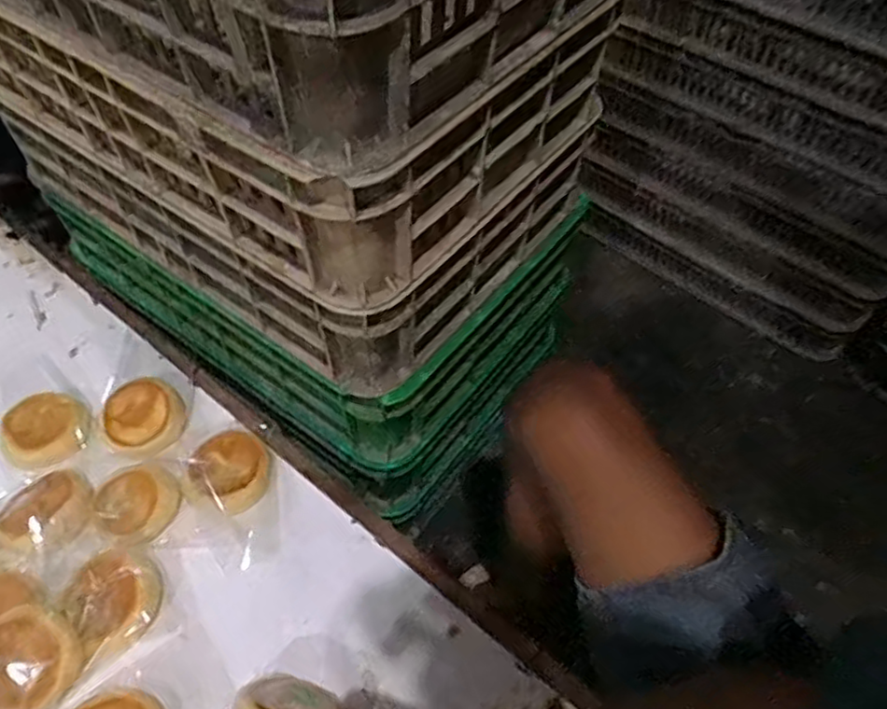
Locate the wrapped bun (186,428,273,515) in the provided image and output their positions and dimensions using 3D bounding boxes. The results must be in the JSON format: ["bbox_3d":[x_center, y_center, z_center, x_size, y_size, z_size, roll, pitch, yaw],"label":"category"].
[{"bbox_3d":[-0.245,0.134,0.778,0.092,0.035,0.098,1,53,-1],"label":"wrapped bun"}]

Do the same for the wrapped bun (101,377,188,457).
[{"bbox_3d":[-0.367,0.078,0.819,0.095,0.032,0.100,-24,58,-19],"label":"wrapped bun"}]

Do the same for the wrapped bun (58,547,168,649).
[{"bbox_3d":[-0.338,0.251,0.689,0.096,0.025,0.096,10,59,-17],"label":"wrapped bun"}]

